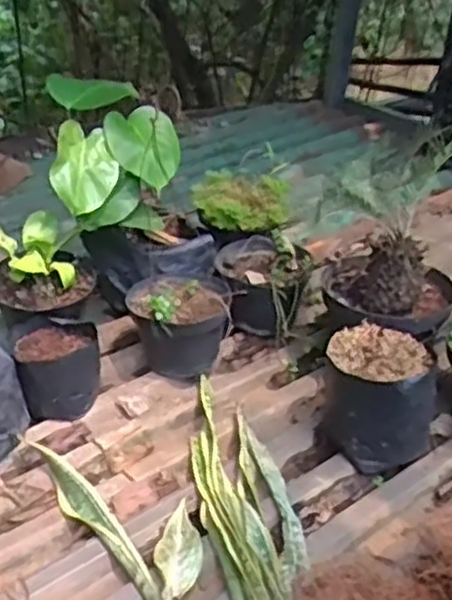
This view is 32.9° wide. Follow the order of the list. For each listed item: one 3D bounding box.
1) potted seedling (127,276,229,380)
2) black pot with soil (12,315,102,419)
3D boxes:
[{"bbox_3d":[-0.085,0.043,1.319,0.164,0.145,0.170,-4,35,-13],"label":"potted seedling"},{"bbox_3d":[-0.269,0.105,1.224,0.124,0.118,0.122,3,34,-2],"label":"black pot with soil"}]

